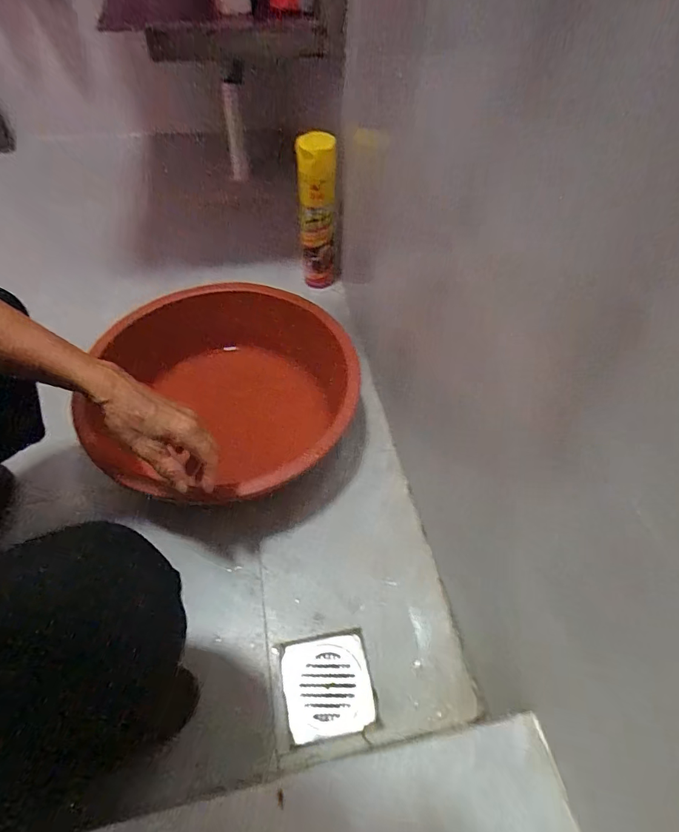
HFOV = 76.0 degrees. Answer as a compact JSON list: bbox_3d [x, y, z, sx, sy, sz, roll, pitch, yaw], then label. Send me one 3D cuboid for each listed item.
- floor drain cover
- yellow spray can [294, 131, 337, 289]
[{"bbox_3d":[-0.014,0.317,0.510,0.097,0.005,0.097,-7,54,-7],"label":"floor drain cover"},{"bbox_3d":[-0.041,-0.377,0.828,0.069,0.272,0.059,1,54,-1],"label":"yellow spray can"}]

